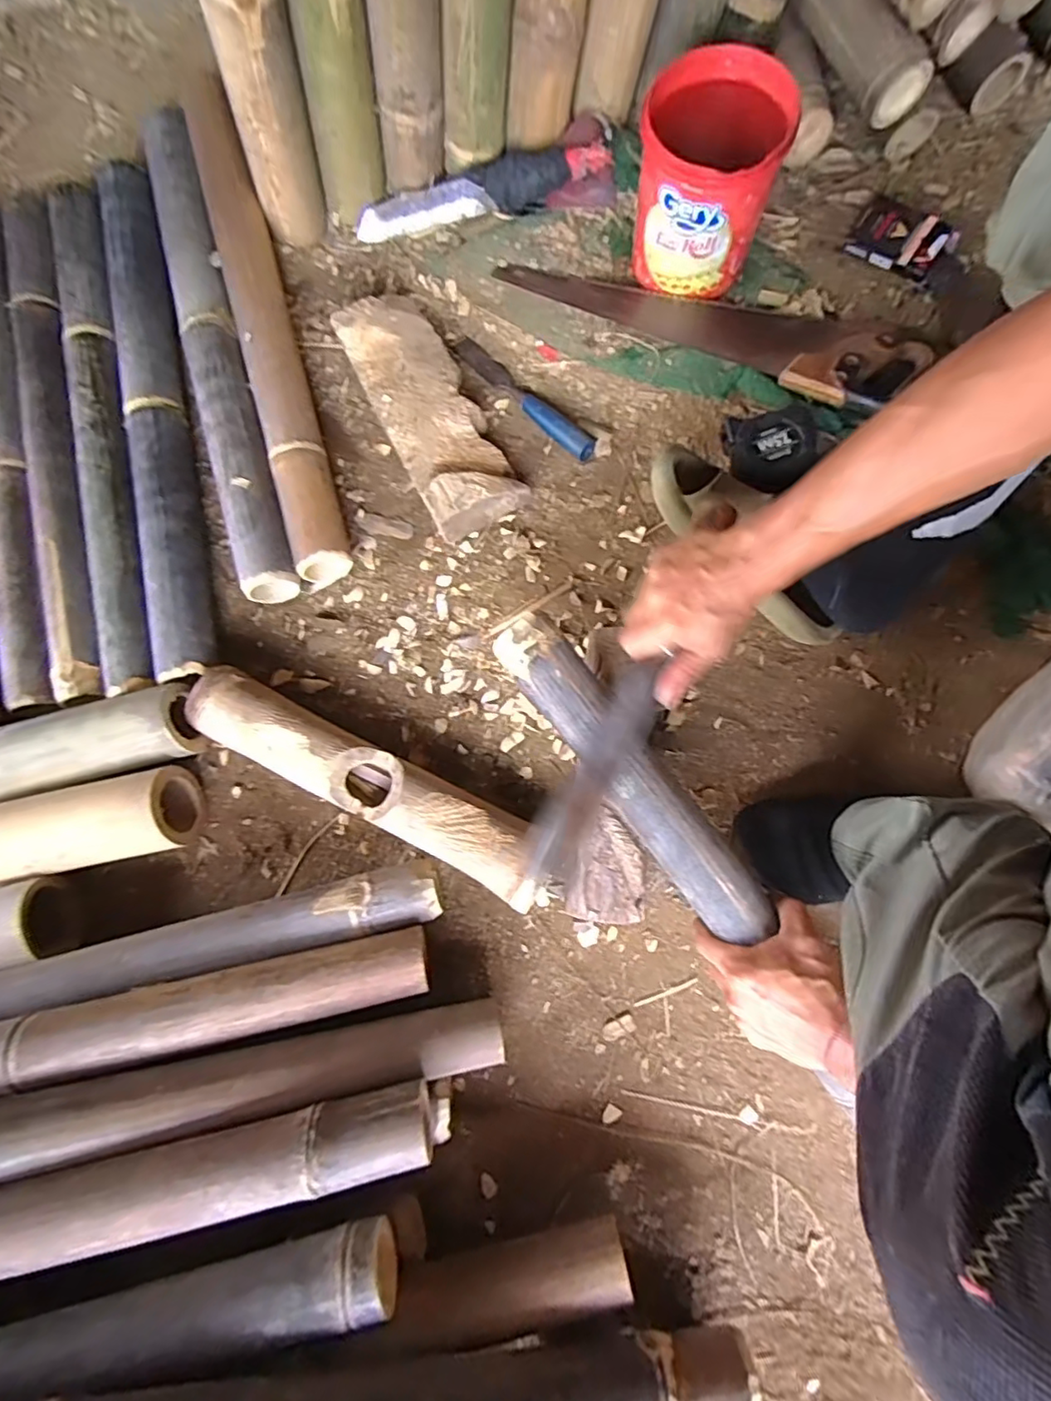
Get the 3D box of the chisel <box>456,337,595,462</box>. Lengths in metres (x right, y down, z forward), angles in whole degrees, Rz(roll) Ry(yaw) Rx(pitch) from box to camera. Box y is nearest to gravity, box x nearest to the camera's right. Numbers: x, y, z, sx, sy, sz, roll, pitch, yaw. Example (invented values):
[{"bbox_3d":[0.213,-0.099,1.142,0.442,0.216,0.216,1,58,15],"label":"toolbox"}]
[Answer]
[{"bbox_3d":[-0.003,-0.355,0.673,0.029,0.024,0.219,-42,81,-6],"label":"chisel"}]

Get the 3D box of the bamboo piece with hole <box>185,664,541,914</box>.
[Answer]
[{"bbox_3d":[-0.156,0.081,0.583,0.396,0.070,0.073,26,82,10],"label":"bamboo piece with hole"}]

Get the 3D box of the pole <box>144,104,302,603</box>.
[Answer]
[{"bbox_3d":[-0.364,-0.418,0.692,0.069,0.074,0.635,-17,78,1],"label":"pole"}]

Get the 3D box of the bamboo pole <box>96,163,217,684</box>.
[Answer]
[{"bbox_3d":[-0.427,-0.341,0.677,0.069,0.052,0.657,-14,78,2],"label":"bamboo pole"}]

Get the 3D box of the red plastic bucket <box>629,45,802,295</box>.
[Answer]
[{"bbox_3d":[0.186,-0.543,0.619,0.132,0.154,0.135,-1,78,5],"label":"red plastic bucket"}]

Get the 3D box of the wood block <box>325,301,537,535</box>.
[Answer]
[{"bbox_3d":[-0.106,-0.322,0.656,0.108,0.061,0.287,-27,78,-1],"label":"wood block"}]

